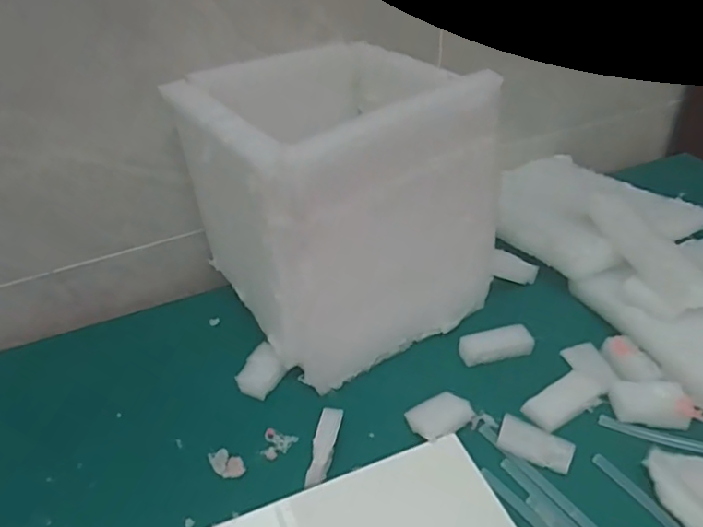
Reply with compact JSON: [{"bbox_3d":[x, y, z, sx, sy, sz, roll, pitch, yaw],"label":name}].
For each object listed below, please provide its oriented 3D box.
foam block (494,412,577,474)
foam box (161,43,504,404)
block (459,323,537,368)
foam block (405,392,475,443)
[{"bbox_3d":[0.142,0.138,0.453,0.054,0.007,0.033,15,42,24],"label":"foam block"},{"bbox_3d":[-0.011,-0.059,0.540,0.210,0.231,0.199,-23,41,-22],"label":"foam box"},{"bbox_3d":[0.131,0.073,0.532,0.065,0.019,0.021,-10,38,-6],"label":"block"},{"bbox_3d":[0.072,0.123,0.476,0.049,0.010,0.032,-22,41,-22],"label":"foam block"}]

